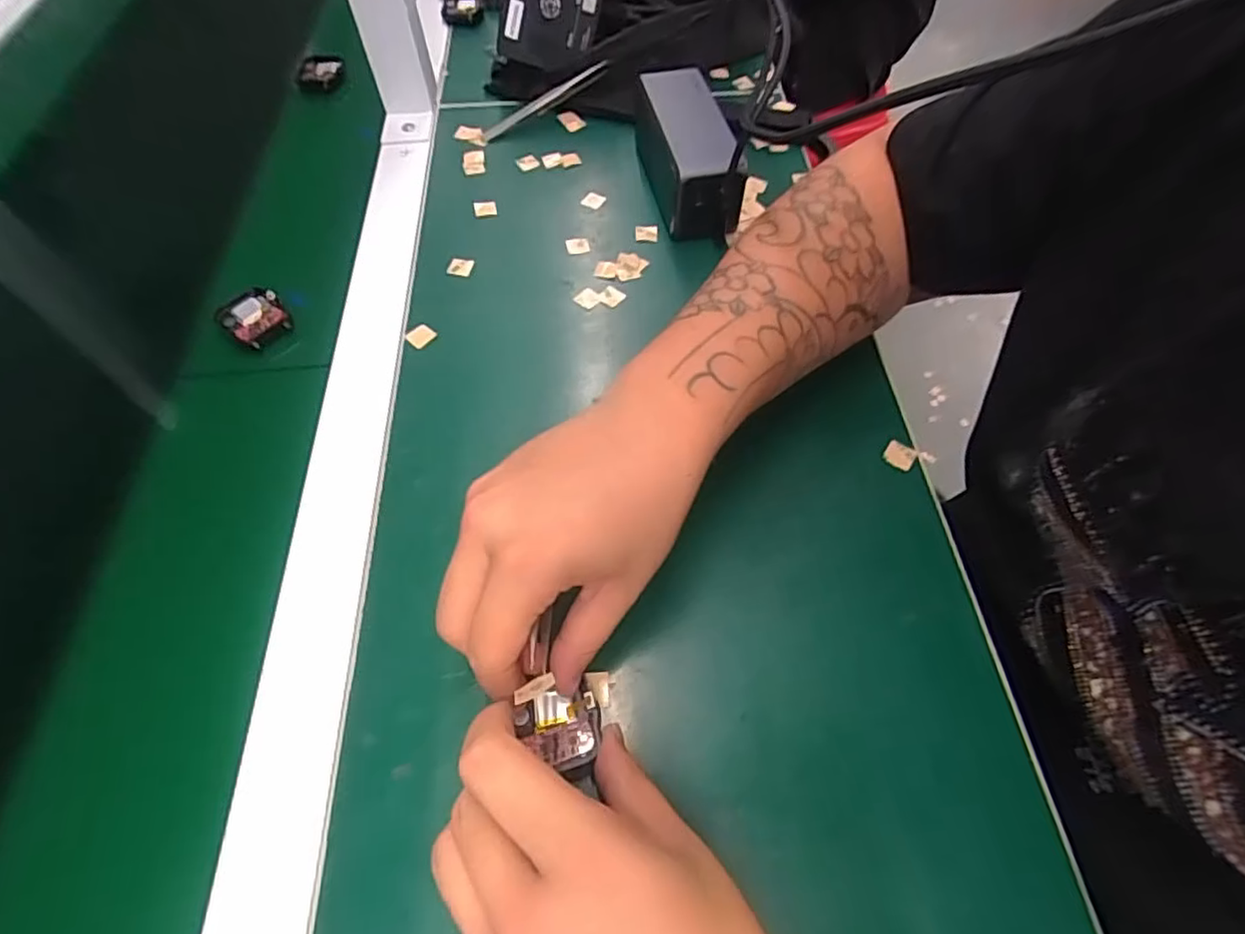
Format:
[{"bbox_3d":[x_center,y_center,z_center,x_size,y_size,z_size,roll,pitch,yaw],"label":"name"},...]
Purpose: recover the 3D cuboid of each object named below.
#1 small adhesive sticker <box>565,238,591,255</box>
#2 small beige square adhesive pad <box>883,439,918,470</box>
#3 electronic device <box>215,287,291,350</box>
[{"bbox_3d":[-0.031,-0.156,0.443,0.017,0.004,0.017,-7,67,-14],"label":"small adhesive sticker"},{"bbox_3d":[0.157,-0.006,0.354,0.016,0.006,0.015,31,63,17],"label":"small beige square adhesive pad"},{"bbox_3d":[-0.238,-0.096,0.405,0.045,0.012,0.037,41,66,21],"label":"electronic device"}]

